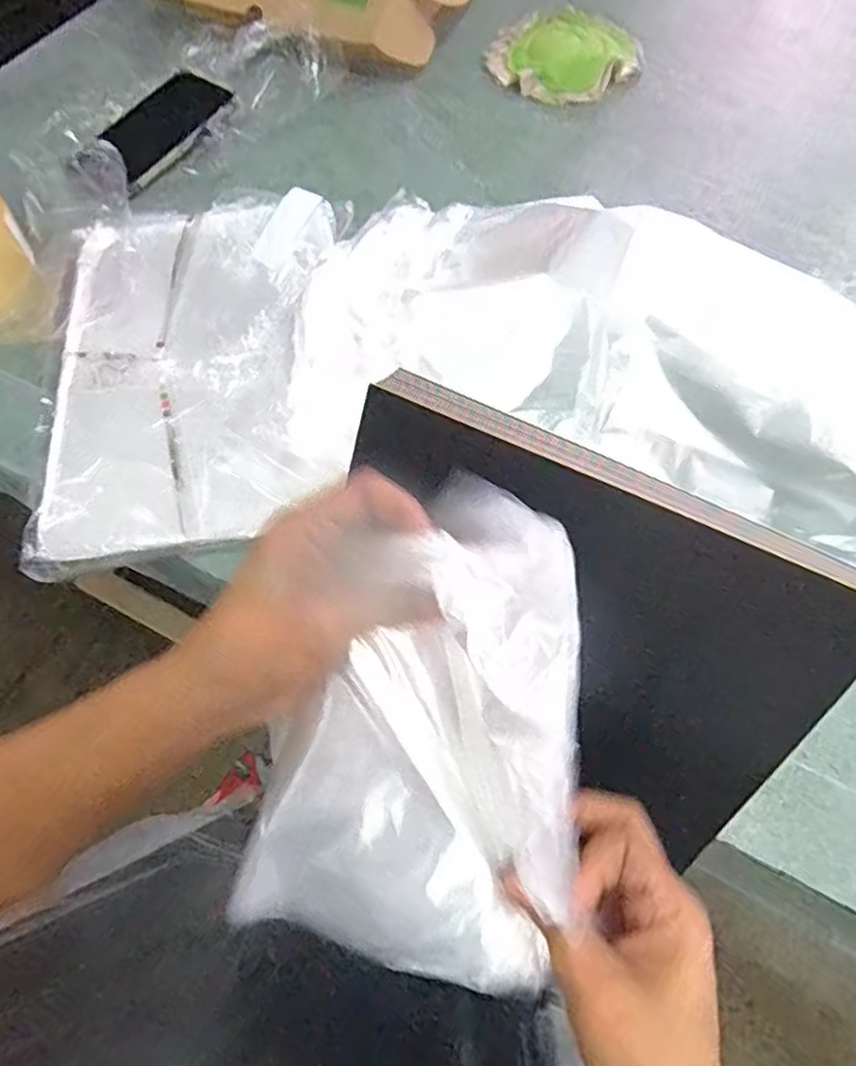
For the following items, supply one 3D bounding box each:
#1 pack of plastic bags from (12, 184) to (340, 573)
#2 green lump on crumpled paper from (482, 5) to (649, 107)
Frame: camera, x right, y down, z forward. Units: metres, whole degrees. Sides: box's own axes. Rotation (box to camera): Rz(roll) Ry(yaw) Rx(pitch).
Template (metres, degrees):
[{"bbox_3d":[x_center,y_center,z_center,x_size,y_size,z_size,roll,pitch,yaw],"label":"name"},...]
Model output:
[{"bbox_3d":[-0.179,-0.140,0.494,0.197,0.027,0.326,-2,62,-3],"label":"pack of plastic bags"},{"bbox_3d":[0.157,-0.543,0.739,0.164,0.018,0.183,16,62,6],"label":"green lump on crumpled paper"}]

